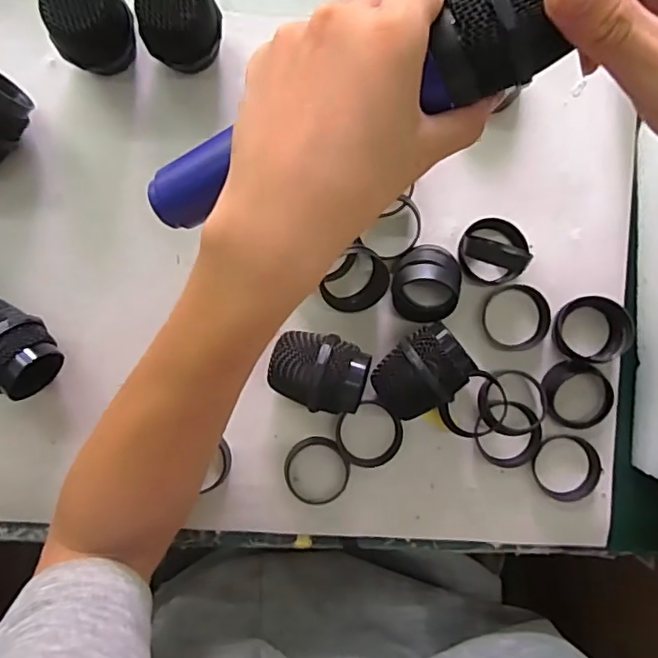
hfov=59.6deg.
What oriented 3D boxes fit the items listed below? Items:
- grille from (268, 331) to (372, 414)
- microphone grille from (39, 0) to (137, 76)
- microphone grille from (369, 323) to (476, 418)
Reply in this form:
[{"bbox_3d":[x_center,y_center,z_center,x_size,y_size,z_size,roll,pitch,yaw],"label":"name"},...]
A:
[{"bbox_3d":[-0.006,0.027,0.364,0.055,0.050,0.045,15,90,-3],"label":"grille"},{"bbox_3d":[-0.139,-0.177,0.342,0.042,0.059,0.039,0,91,-3],"label":"microphone grille"},{"bbox_3d":[0.057,0.027,0.366,0.057,0.048,0.044,-42,92,-2],"label":"microphone grille"}]

